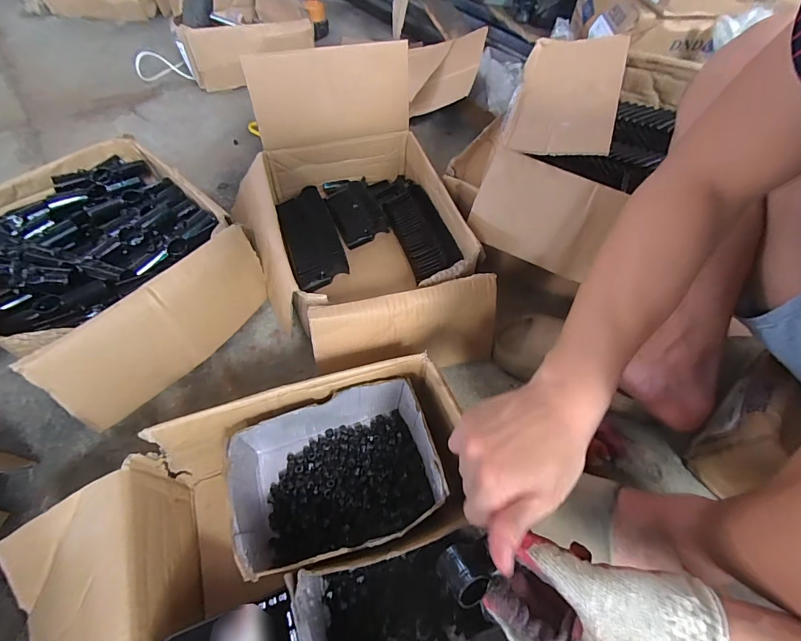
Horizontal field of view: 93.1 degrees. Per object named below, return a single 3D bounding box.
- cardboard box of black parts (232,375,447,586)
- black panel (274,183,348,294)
[{"bbox_3d":[-0.076,0.177,0.428,0.224,0.097,0.155,-12,57,-12],"label":"cardboard box of black parts"},{"bbox_3d":[-0.150,-0.143,0.639,0.088,0.026,0.203,-16,58,-14],"label":"black panel"}]

